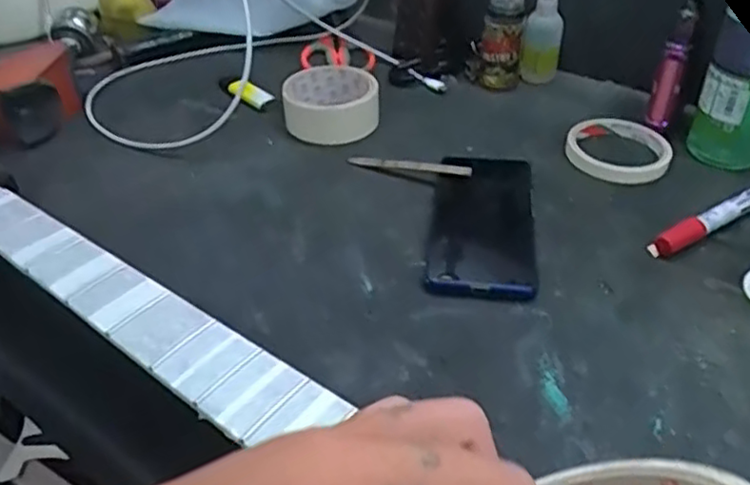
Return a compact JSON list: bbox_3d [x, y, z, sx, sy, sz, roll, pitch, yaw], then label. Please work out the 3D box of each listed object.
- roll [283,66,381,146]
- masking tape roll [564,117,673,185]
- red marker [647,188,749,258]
[{"bbox_3d":[-0.045,-0.137,0.655,0.091,0.036,0.092,-2,39,1],"label":"roll"},{"bbox_3d":[0.222,-0.088,0.607,0.089,0.012,0.096,13,42,18],"label":"masking tape roll"},{"bbox_3d":[0.268,-0.020,0.517,0.137,0.017,0.019,-23,43,-23],"label":"red marker"}]

